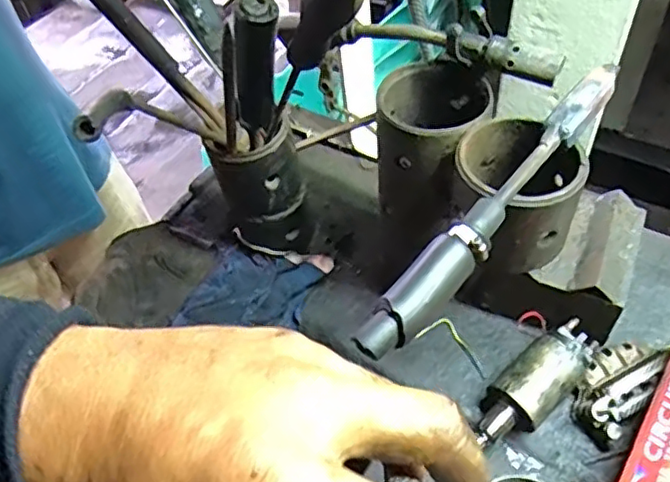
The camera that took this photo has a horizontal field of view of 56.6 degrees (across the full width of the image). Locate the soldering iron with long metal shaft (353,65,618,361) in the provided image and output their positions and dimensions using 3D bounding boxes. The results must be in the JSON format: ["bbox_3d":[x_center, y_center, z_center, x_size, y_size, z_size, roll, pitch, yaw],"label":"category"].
[{"bbox_3d":[0.108,-0.027,0.396,0.028,0.030,0.268,33,61,28],"label":"soldering iron with long metal shaft"}]

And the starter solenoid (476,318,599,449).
[{"bbox_3d":[0.179,0.119,0.540,0.122,0.047,0.053,-33,55,-19],"label":"starter solenoid"}]

